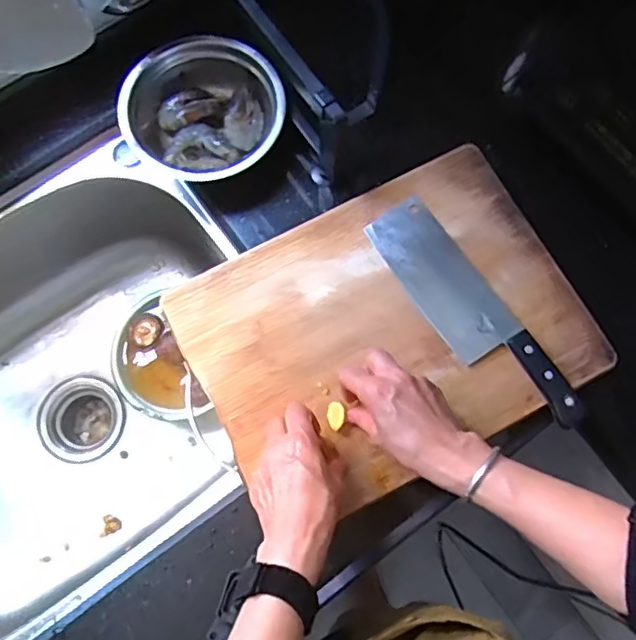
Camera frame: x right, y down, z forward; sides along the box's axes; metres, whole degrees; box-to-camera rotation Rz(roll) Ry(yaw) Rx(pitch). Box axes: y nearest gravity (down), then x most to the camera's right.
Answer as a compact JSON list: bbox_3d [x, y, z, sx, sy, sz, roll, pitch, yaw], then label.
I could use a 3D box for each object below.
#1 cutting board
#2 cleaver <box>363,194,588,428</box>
[{"bbox_3d":[0.066,0.008,0.580,0.362,0.017,0.269,-28,79,-6],"label":"cutting board"},{"bbox_3d":[0.150,-0.007,0.573,0.070,0.021,0.265,-34,80,-7],"label":"cleaver"}]

